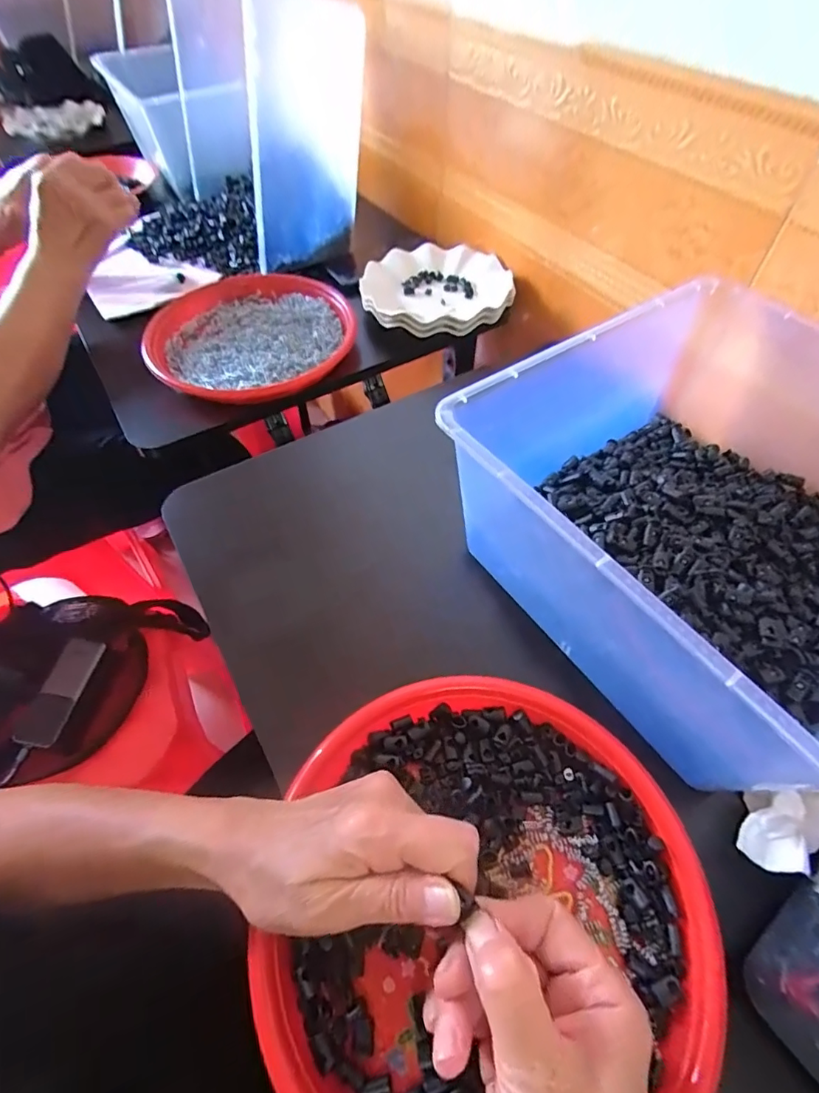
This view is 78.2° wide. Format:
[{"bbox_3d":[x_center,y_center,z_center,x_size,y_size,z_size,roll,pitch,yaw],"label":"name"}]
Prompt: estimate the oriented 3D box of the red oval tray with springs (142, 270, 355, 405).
[{"bbox_3d":[-0.186,-0.251,0.594,0.230,0.022,0.241,-7,56,-5],"label":"red oval tray with springs"}]

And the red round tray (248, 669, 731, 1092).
[{"bbox_3d":[0.039,0.190,0.283,0.237,0.026,0.228,0,55,0],"label":"red round tray"}]

